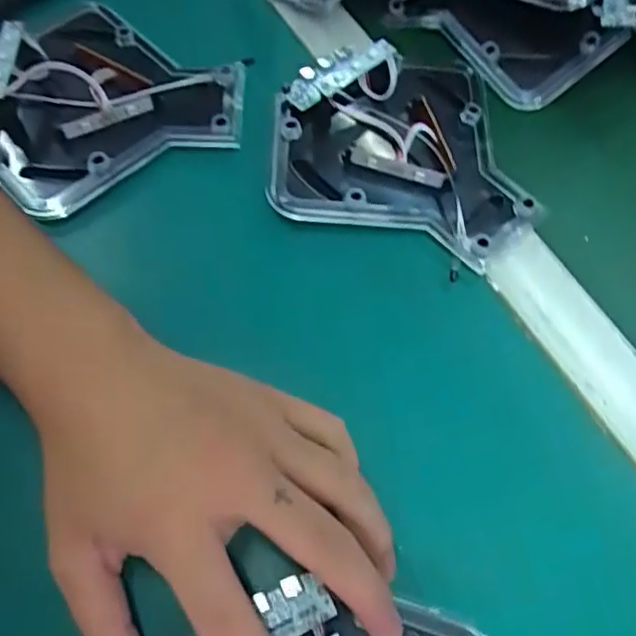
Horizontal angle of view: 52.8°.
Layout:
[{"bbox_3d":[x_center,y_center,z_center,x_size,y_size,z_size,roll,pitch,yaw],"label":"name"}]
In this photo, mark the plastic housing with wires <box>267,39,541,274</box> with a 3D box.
[{"bbox_3d":[0.043,-0.095,0.344,0.139,0.033,0.140,3,64,-1],"label":"plastic housing with wires"}]

